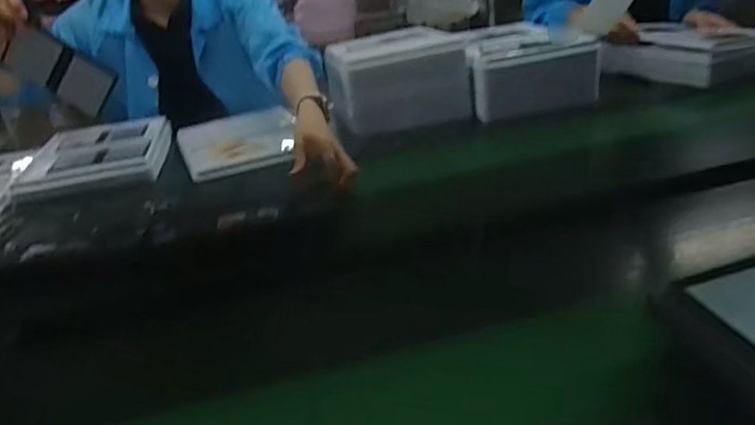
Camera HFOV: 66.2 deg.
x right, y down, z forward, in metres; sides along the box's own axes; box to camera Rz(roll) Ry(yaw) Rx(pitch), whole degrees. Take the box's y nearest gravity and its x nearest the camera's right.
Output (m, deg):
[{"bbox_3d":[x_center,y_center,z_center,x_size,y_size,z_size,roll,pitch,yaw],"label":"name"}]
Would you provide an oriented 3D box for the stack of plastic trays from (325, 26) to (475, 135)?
[{"bbox_3d":[0.034,-0.288,1.215,0.271,0.137,0.279,-7,28,-1],"label":"stack of plastic trays"}]

